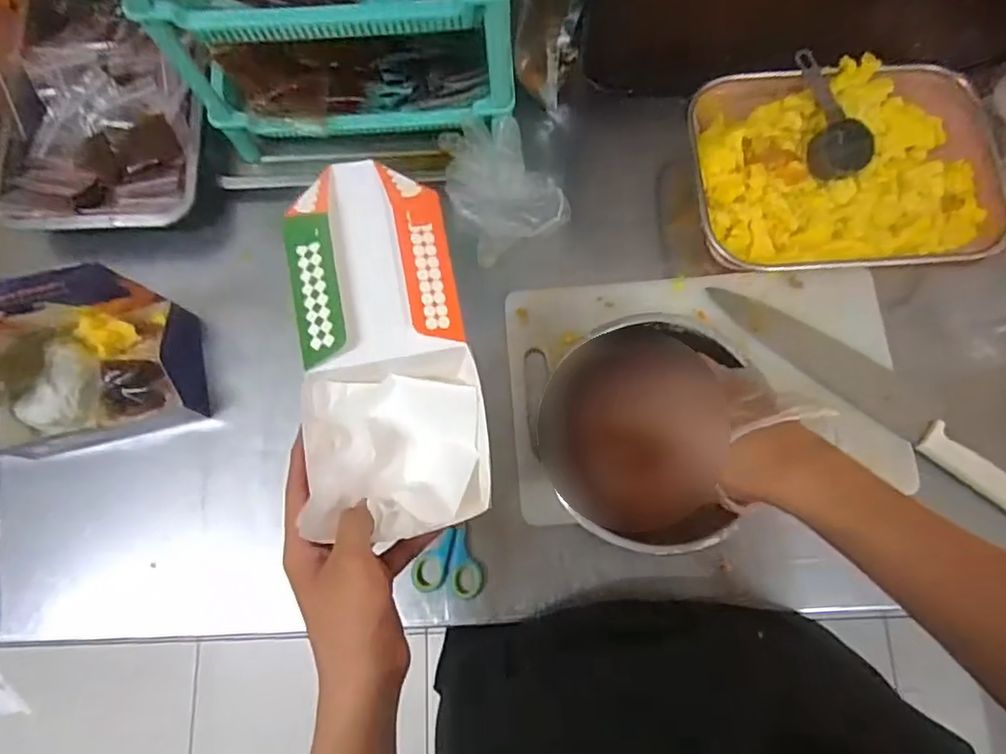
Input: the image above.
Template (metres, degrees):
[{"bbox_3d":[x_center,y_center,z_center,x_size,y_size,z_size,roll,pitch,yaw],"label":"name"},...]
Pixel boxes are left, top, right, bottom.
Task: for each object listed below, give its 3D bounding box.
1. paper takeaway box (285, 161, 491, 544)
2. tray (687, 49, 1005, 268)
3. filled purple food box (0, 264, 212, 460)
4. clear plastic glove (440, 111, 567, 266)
[{"bbox_3d":[-0.079,-0.020,0.418,0.112,0.057,0.239,-8,93,-1],"label":"paper takeaway box"},{"bbox_3d":[0.328,-0.207,0.612,0.283,0.052,0.212,-6,77,0],"label":"tray"},{"bbox_3d":[-0.473,0.004,0.548,0.347,0.143,0.125,-9,77,-1],"label":"filled purple food box"},{"bbox_3d":[-0.007,-0.197,0.600,0.103,0.091,0.127,-34,78,-7],"label":"clear plastic glove"}]

